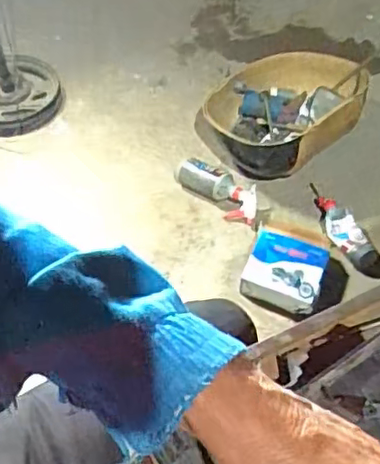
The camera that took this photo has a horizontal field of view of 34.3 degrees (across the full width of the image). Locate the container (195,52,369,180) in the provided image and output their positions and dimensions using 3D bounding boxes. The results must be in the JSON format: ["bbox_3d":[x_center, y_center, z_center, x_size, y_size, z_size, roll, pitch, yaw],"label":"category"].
[{"bbox_3d":[0.204,-0.277,1.437,0.353,0.142,0.327,0,52,-1],"label":"container"}]

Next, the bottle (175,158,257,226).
[{"bbox_3d":[0.061,-0.094,1.400,0.217,0.080,0.076,30,58,21],"label":"bottle"}]

